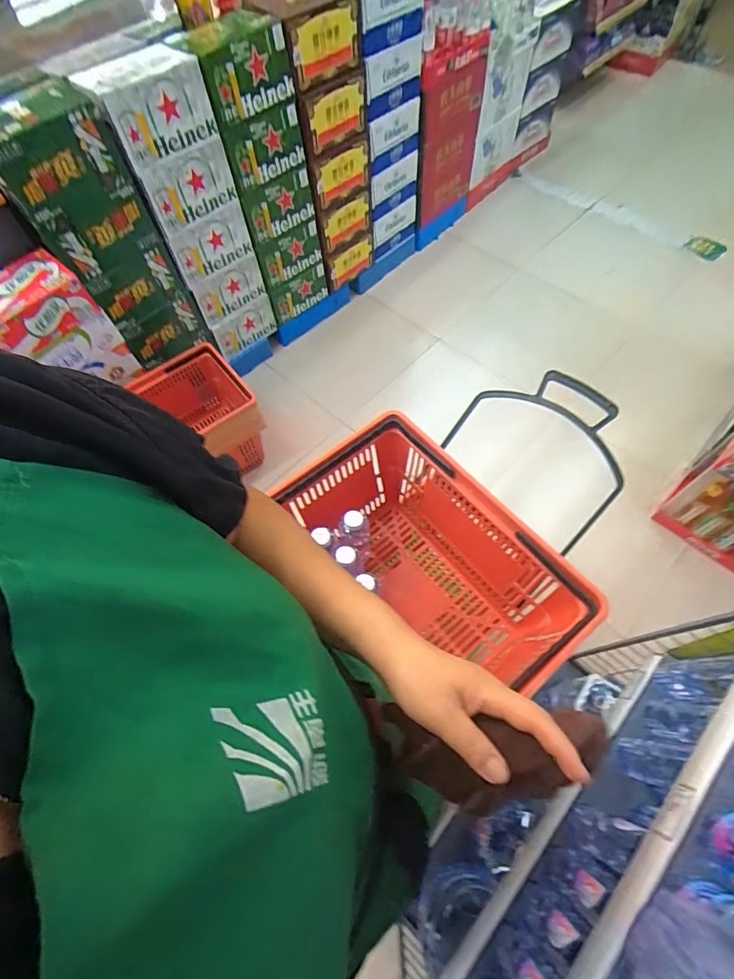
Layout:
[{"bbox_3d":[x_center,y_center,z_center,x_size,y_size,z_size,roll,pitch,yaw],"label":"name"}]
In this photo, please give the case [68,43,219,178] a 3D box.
[{"bbox_3d":[-0.608,-1.077,1.235,0.298,0.190,0.288,-33,65,-13],"label":"case"}]

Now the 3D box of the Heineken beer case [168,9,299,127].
[{"bbox_3d":[-0.390,-1.248,1.319,0.283,0.156,0.241,-34,65,-13],"label":"Heineken beer case"}]

